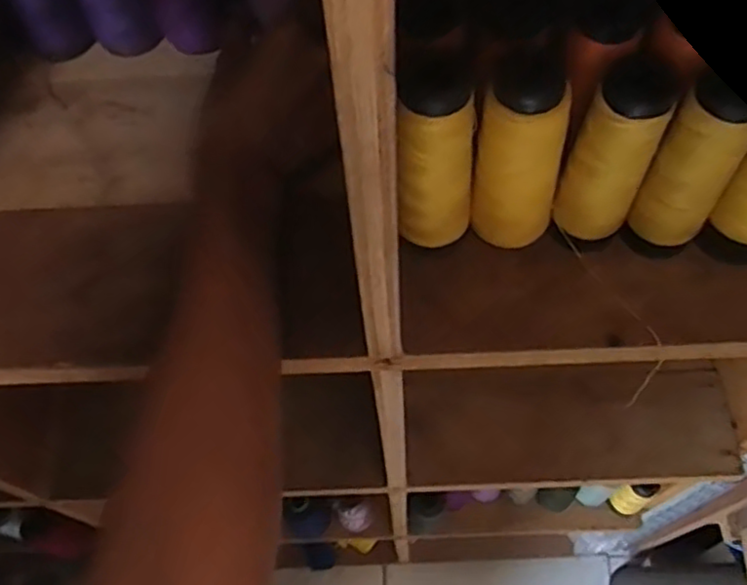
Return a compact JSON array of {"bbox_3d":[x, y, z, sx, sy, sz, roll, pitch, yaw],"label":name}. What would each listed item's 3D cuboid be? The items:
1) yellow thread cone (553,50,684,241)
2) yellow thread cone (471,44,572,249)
[{"bbox_3d":[0.120,-0.067,0.333,0.034,0.090,0.040,34,68,18],"label":"yellow thread cone"},{"bbox_3d":[0.075,-0.068,0.336,0.045,0.105,0.043,14,64,9],"label":"yellow thread cone"}]

